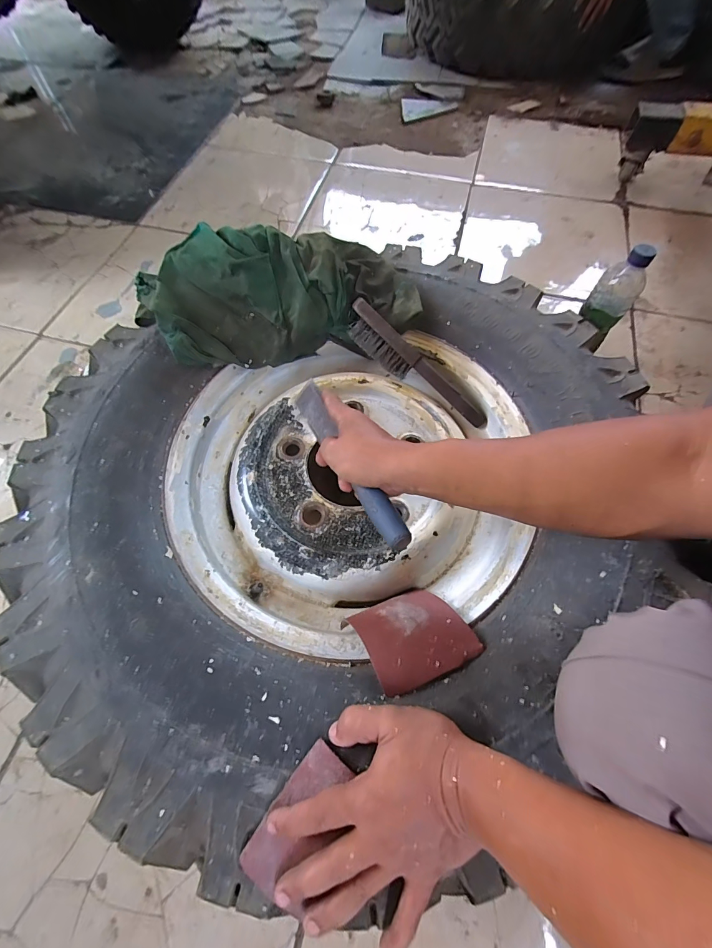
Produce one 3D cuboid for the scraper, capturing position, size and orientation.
[{"bbox_3d":[-0.013,-0.021,0.398,0.027,0.025,0.249,-24,51,-10],"label":"scraper"}]

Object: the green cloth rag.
[{"bbox_3d":[-0.111,-0.252,0.508,0.366,0.100,0.157,-12,65,-5],"label":"green cloth rag"}]

